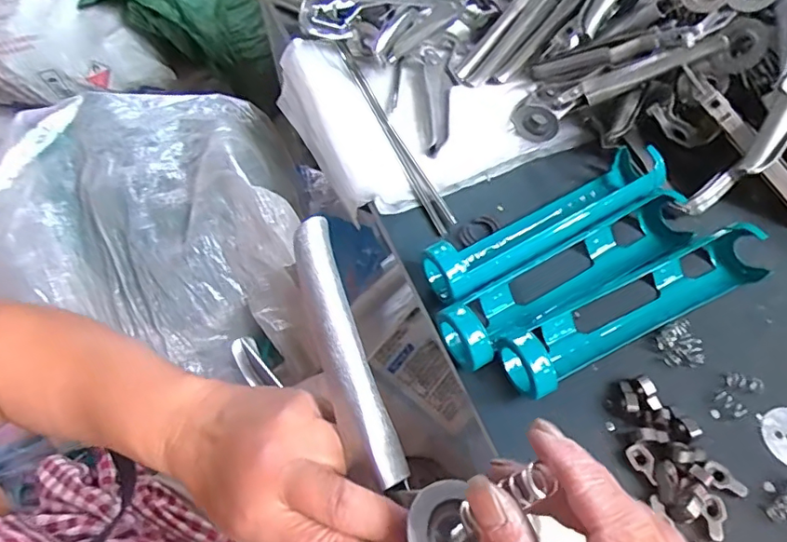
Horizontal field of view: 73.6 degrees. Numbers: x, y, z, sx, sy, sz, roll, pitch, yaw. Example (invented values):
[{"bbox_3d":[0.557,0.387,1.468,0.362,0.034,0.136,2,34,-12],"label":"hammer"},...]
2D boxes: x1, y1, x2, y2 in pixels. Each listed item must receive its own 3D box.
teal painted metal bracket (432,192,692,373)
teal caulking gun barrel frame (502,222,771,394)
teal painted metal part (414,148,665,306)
[{"bbox_3d":[0.156,0.005,0.461,0.255,0.049,0.056,-26,61,-15],"label":"teal painted metal bracket"},{"bbox_3d":[0.199,0.030,0.437,0.251,0.044,0.051,-23,60,-13],"label":"teal caulking gun barrel frame"},{"bbox_3d":[0.144,-0.045,0.485,0.249,0.043,0.058,-28,61,-16],"label":"teal painted metal part"}]

